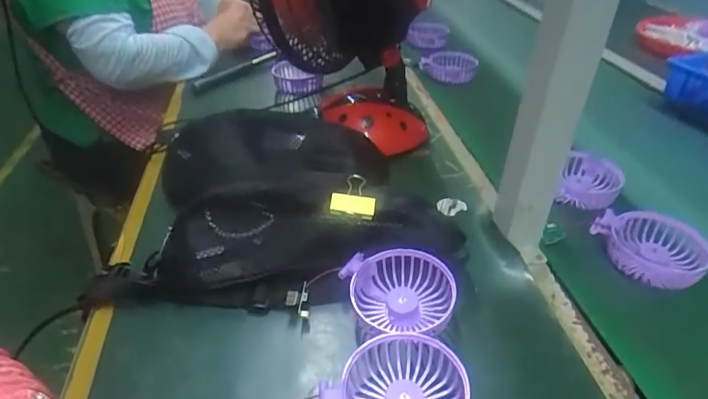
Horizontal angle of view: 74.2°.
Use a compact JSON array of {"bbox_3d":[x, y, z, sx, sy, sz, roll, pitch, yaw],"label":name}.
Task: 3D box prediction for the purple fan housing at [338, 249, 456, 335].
[{"bbox_3d":[0.043,0.082,0.423,0.090,0.029,0.074,-16,52,1],"label":"purple fan housing"}]

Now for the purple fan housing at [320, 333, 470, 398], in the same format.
[{"bbox_3d":[0.028,0.143,0.345,0.105,0.031,0.081,-9,37,-6],"label":"purple fan housing"}]

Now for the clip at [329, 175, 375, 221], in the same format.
[{"bbox_3d":[-0.002,-0.001,0.431,0.042,0.048,0.015,6,37,7],"label":"clip"}]

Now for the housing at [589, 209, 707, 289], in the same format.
[{"bbox_3d":[0.300,0.048,0.470,0.092,0.031,0.084,-3,37,1],"label":"housing"}]

